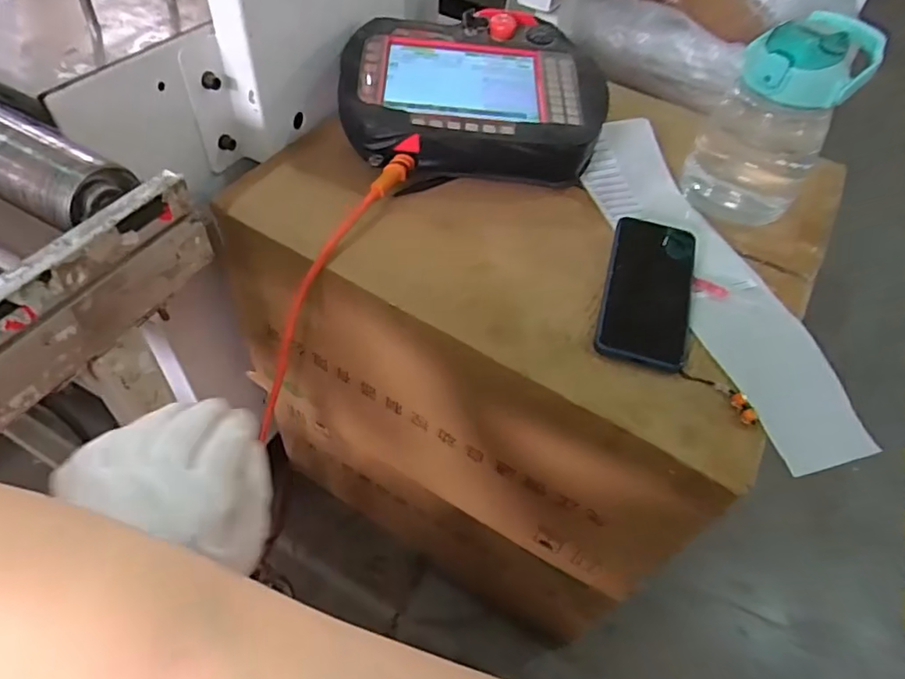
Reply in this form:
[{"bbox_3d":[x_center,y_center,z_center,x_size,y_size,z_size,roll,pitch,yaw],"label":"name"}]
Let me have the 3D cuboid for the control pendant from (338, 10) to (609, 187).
[{"bbox_3d":[0.020,-0.260,0.629,0.275,0.095,0.206,-3,52,-8],"label":"control pendant"}]

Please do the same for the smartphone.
[{"bbox_3d":[0.180,-0.047,0.518,0.078,0.016,0.158,14,61,7],"label":"smartphone"}]

